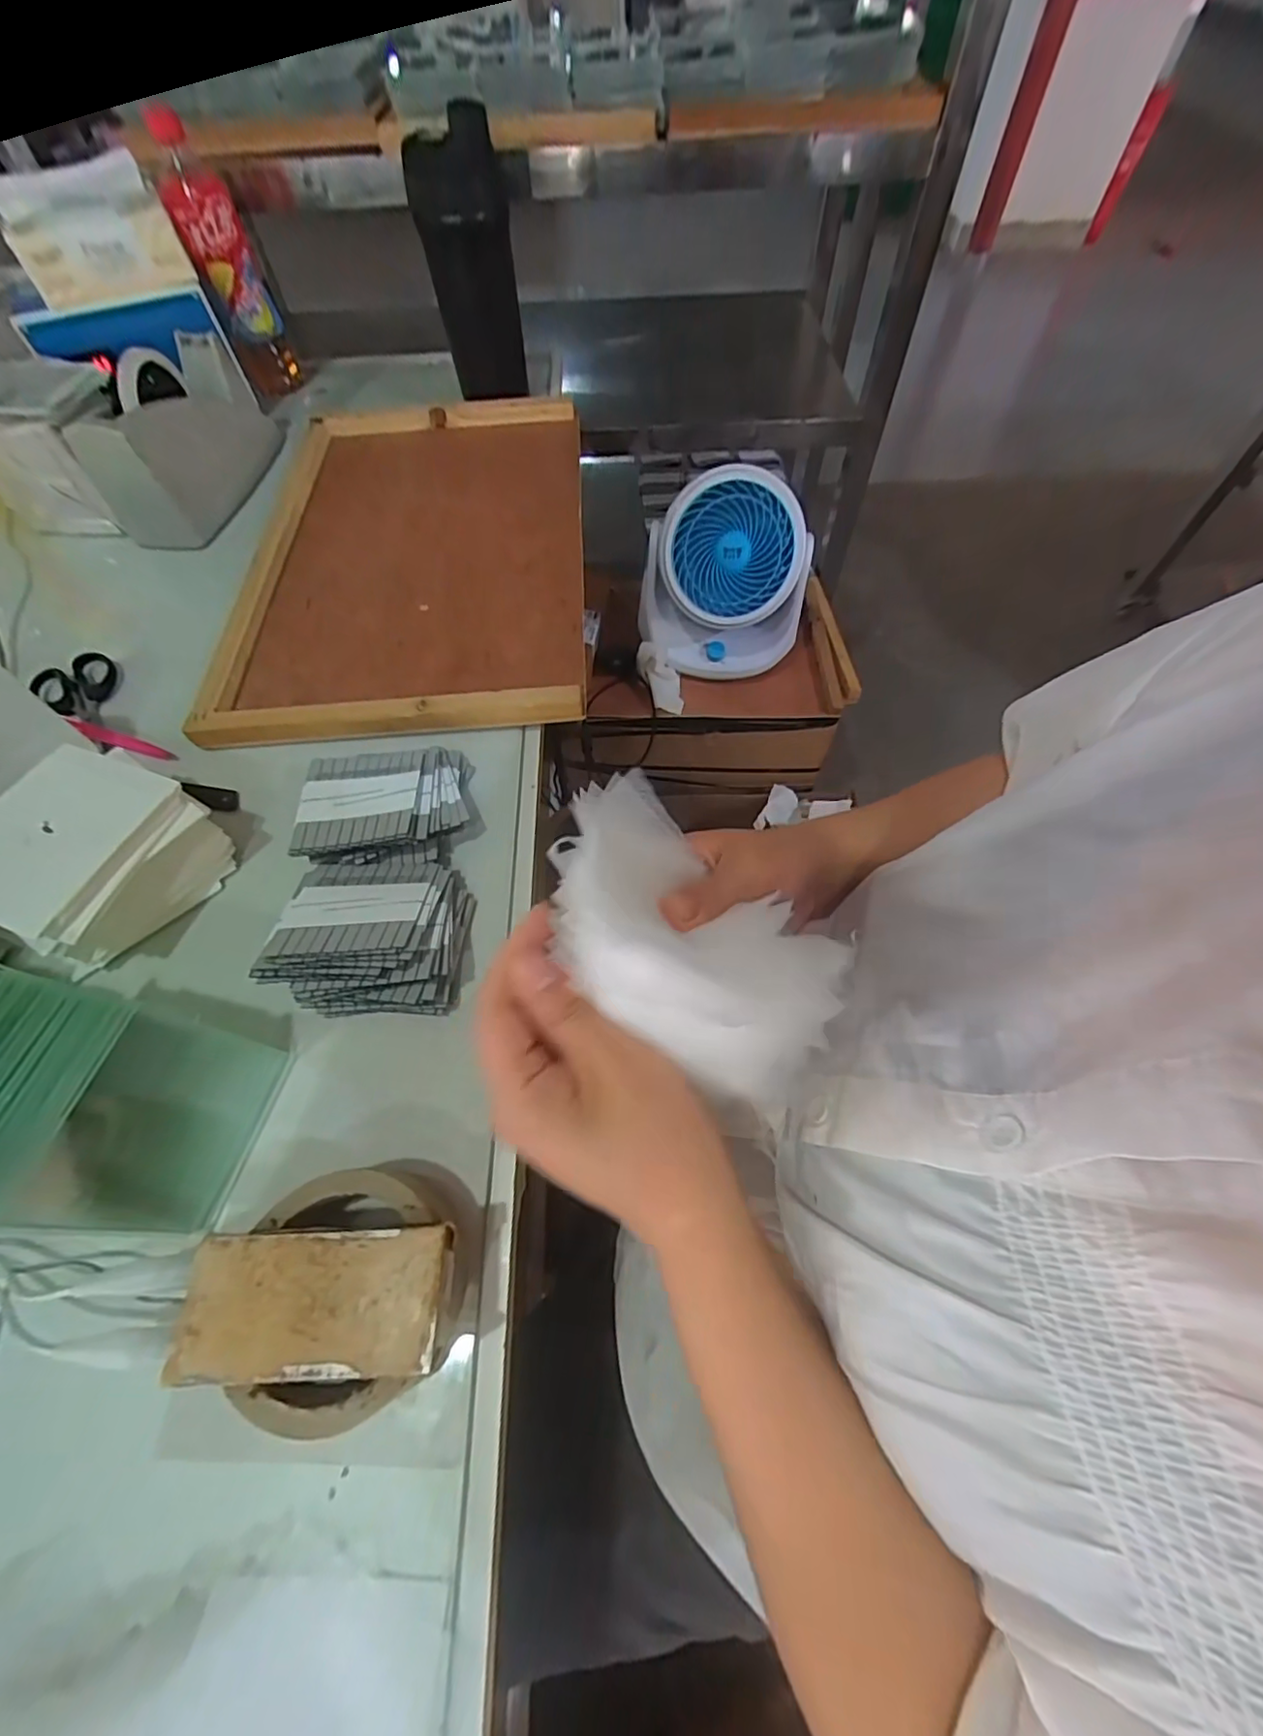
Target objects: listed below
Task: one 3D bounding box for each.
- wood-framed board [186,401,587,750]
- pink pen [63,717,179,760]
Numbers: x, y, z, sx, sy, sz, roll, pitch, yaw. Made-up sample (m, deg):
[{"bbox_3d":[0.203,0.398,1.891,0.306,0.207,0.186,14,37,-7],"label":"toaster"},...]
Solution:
[{"bbox_3d":[-0.202,-0.305,0.554,0.305,0.035,0.471,-2,60,-3],"label":"wood-framed board"},{"bbox_3d":[-0.398,-0.101,0.450,0.104,0.012,0.015,19,61,9],"label":"pink pen"}]

